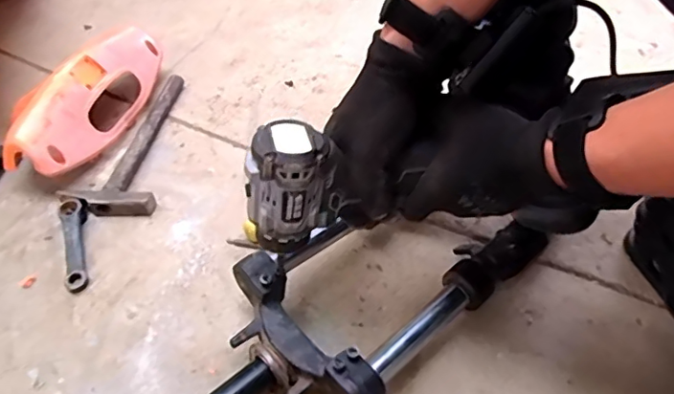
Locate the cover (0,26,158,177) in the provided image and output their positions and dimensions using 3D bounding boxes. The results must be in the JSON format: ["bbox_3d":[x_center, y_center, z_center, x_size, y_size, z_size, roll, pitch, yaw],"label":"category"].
[{"bbox_3d":[-0.330,-0.142,0.745,0.072,0.103,0.301,7,47,11],"label":"cover"}]

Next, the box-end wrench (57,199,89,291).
[{"bbox_3d":[-0.297,0.053,0.610,0.029,0.022,0.126,-16,47,-10],"label":"box-end wrench"}]

